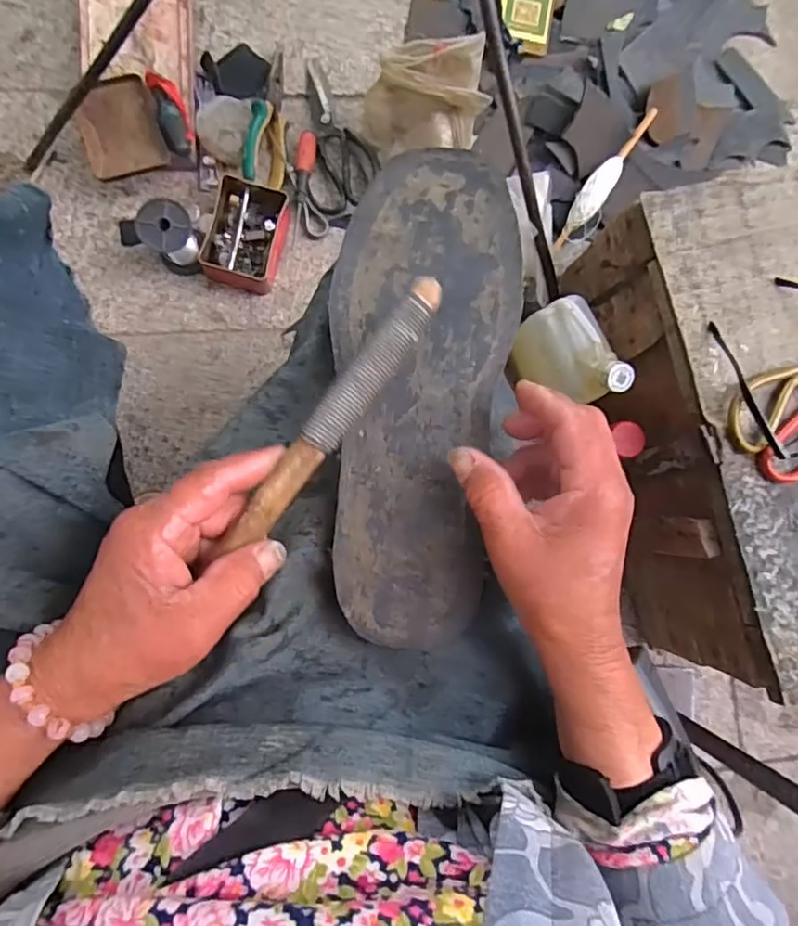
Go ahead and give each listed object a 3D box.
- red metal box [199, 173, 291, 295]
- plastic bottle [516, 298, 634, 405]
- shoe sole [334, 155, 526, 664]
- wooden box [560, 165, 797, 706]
[{"bbox_3d":[-0.183,-0.270,0.709,0.082,0.047,0.125,14,85,-5],"label":"red metal box"},{"bbox_3d":[0.190,-0.110,0.642,0.068,0.101,0.123,-11,64,-47],"label":"plastic bottle"},{"bbox_3d":[0.011,-0.041,0.332,0.100,0.014,0.274,7,86,-6],"label":"shoe sole"},{"bbox_3d":[0.423,-0.052,0.638,0.343,0.191,0.474,-17,89,-7],"label":"wooden box"}]

